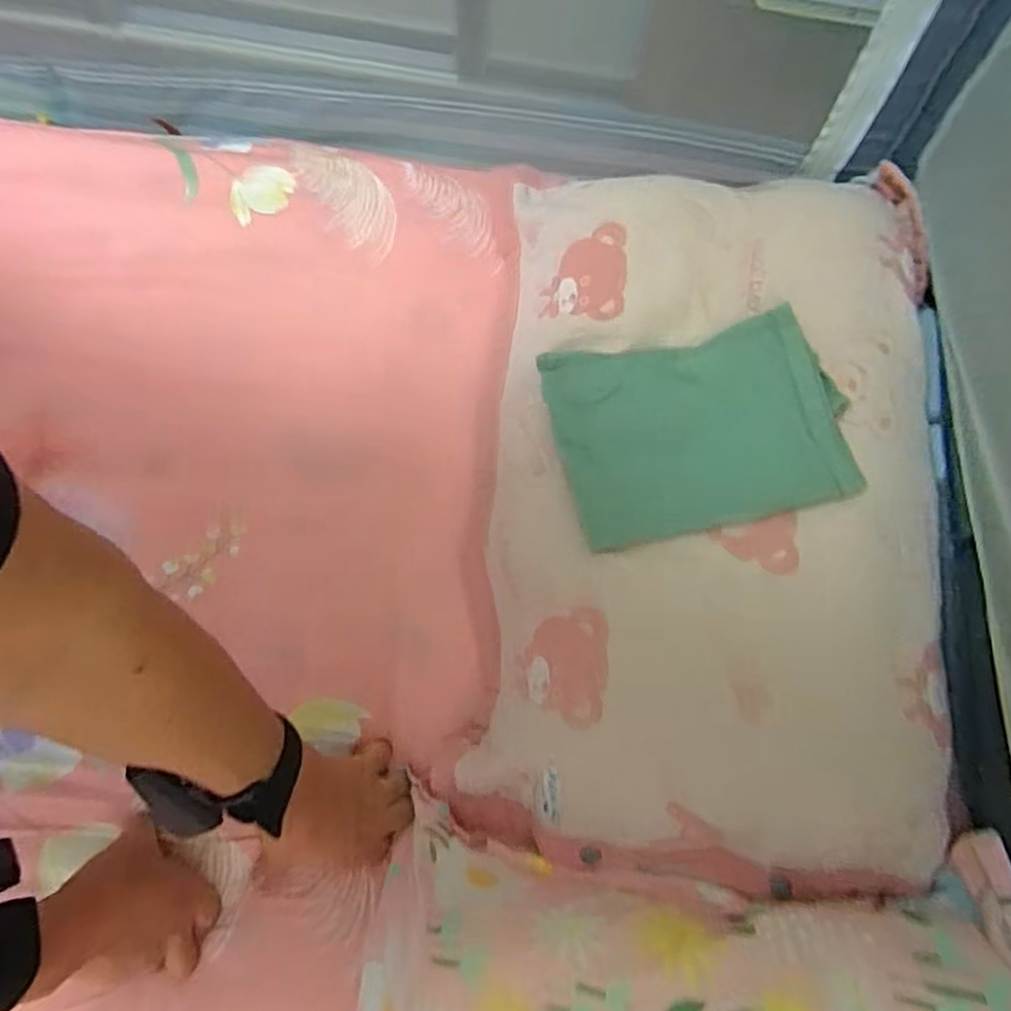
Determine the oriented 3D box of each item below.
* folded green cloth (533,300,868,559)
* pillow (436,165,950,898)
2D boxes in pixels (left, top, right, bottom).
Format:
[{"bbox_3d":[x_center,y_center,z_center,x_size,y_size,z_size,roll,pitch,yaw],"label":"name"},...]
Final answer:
[{"bbox_3d":[0.137,-0.054,0.487,0.196,0.017,0.143,-12,87,5],"label":"folded green cloth"},{"bbox_3d":[0.145,-0.009,0.504,0.319,0.129,0.523,8,75,-1],"label":"pillow"}]

